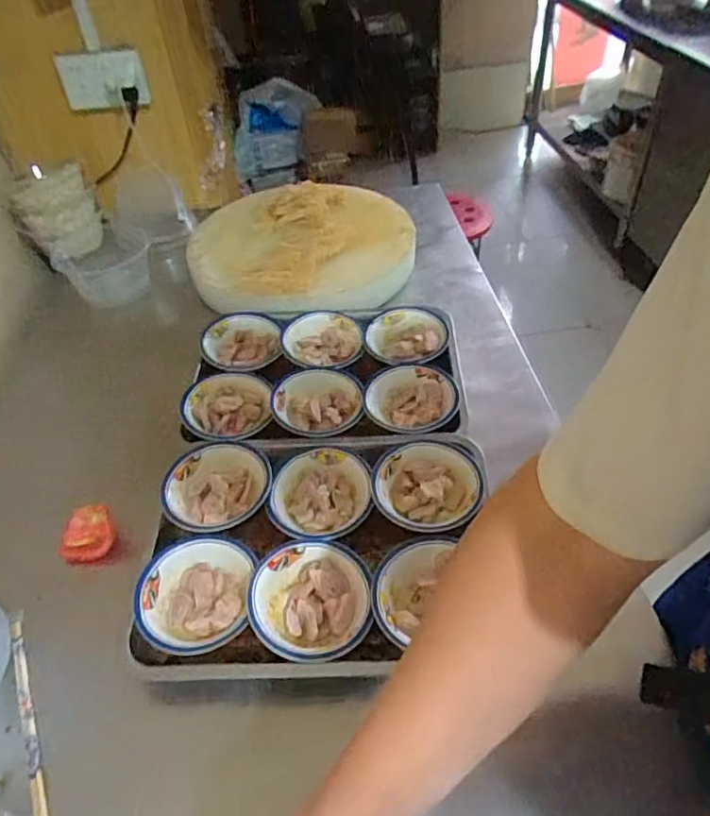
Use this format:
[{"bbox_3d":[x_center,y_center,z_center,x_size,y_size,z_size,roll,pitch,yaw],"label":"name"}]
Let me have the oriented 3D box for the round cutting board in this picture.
[{"bbox_3d":[-0.096,-0.297,1.055,0.391,0.070,0.358,-2,46,2],"label":"round cutting board"}]

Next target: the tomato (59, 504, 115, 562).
[{"bbox_3d":[-0.311,0.142,0.683,0.062,0.050,0.051,-2,45,3],"label":"tomato"}]

